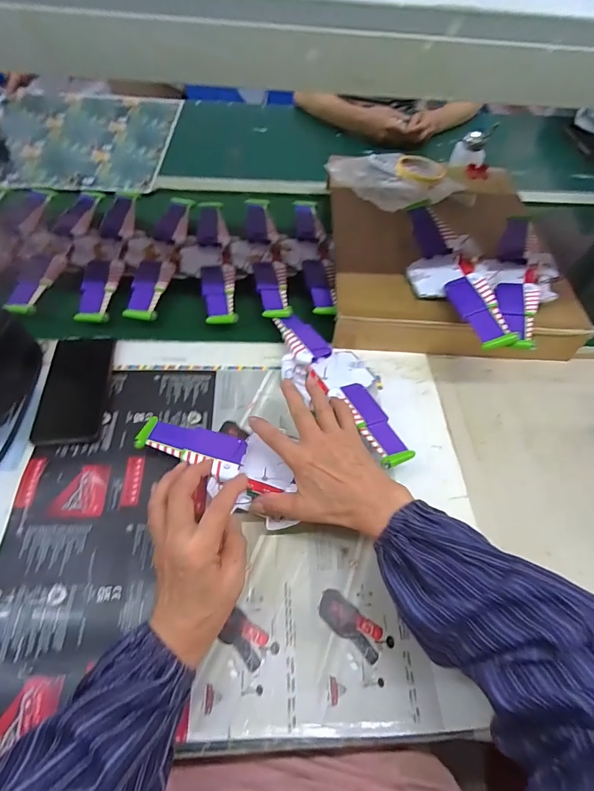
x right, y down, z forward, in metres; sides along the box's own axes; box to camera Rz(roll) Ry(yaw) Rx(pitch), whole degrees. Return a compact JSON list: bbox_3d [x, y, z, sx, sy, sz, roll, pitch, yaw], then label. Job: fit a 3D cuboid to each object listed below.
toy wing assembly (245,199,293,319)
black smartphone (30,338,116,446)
[{"bbox_3d":[-0.045,-0.242,0.654,0.064,0.013,0.301,-4,56,-7],"label":"toy wing assembly"},{"bbox_3d":[-0.276,-0.010,0.499,0.076,0.011,0.155,-2,56,-6],"label":"black smartphone"}]

